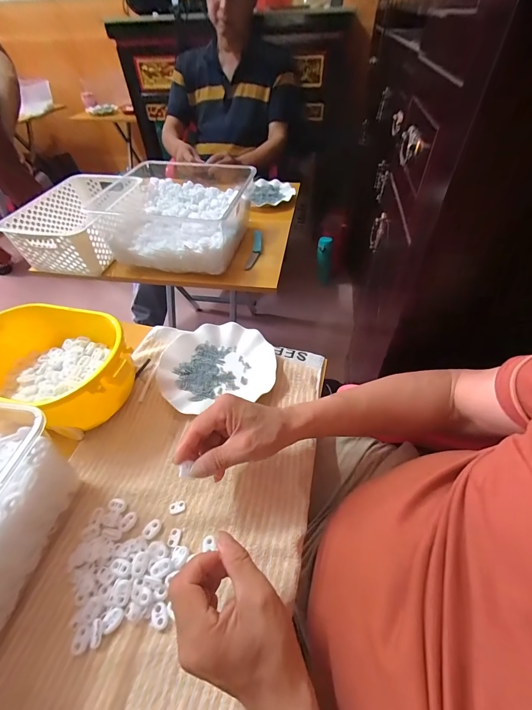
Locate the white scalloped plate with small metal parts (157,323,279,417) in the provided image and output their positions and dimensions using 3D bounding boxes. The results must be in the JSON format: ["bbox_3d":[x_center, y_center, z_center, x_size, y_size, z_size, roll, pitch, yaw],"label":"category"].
[{"bbox_3d":[-0.078,0.015,0.504,0.180,0.024,0.162,-12,49,-9],"label":"white scalloped plate with small metal parts"}]

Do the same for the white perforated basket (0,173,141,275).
[{"bbox_3d":[-0.449,-0.337,0.776,0.219,0.109,0.314,6,49,7],"label":"white perforated basket"}]

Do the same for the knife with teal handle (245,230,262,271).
[{"bbox_3d":[-0.025,-0.263,0.771,0.030,0.017,0.172,4,49,5],"label":"knife with teal handle"}]

